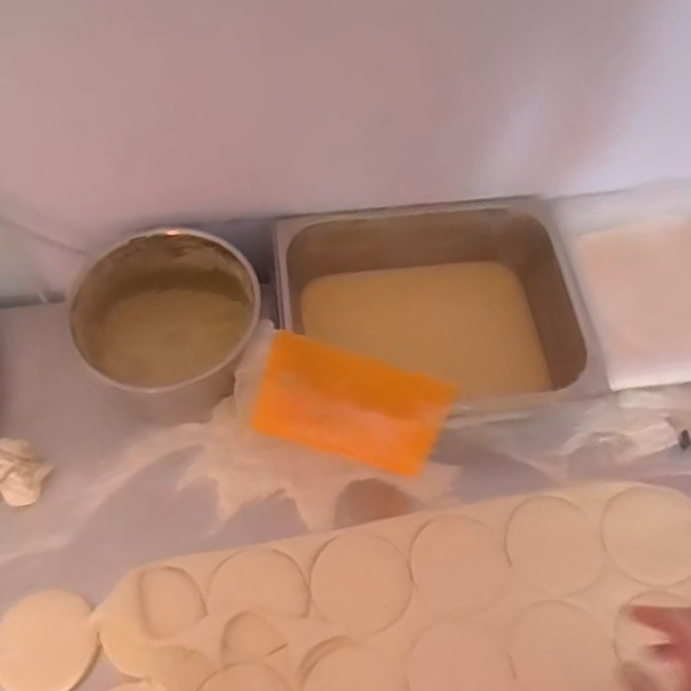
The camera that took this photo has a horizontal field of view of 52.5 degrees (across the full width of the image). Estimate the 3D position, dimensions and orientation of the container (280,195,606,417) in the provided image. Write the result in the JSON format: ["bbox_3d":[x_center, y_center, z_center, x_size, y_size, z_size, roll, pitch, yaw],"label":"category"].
[{"bbox_3d":[0.092,-0.031,0.792,0.324,0.097,0.251,-5,60,-4],"label":"container"}]

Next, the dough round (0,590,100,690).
[{"bbox_3d":[-0.284,0.281,0.663,0.099,0.009,0.089,32,64,17],"label":"dough round"}]

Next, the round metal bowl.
[{"bbox_3d":[-0.189,-0.025,0.766,0.184,0.127,0.200,0,60,-1],"label":"round metal bowl"}]

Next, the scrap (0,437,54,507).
[{"bbox_3d":[-0.346,0.133,0.734,0.069,0.053,0.059,25,63,13],"label":"scrap"}]

